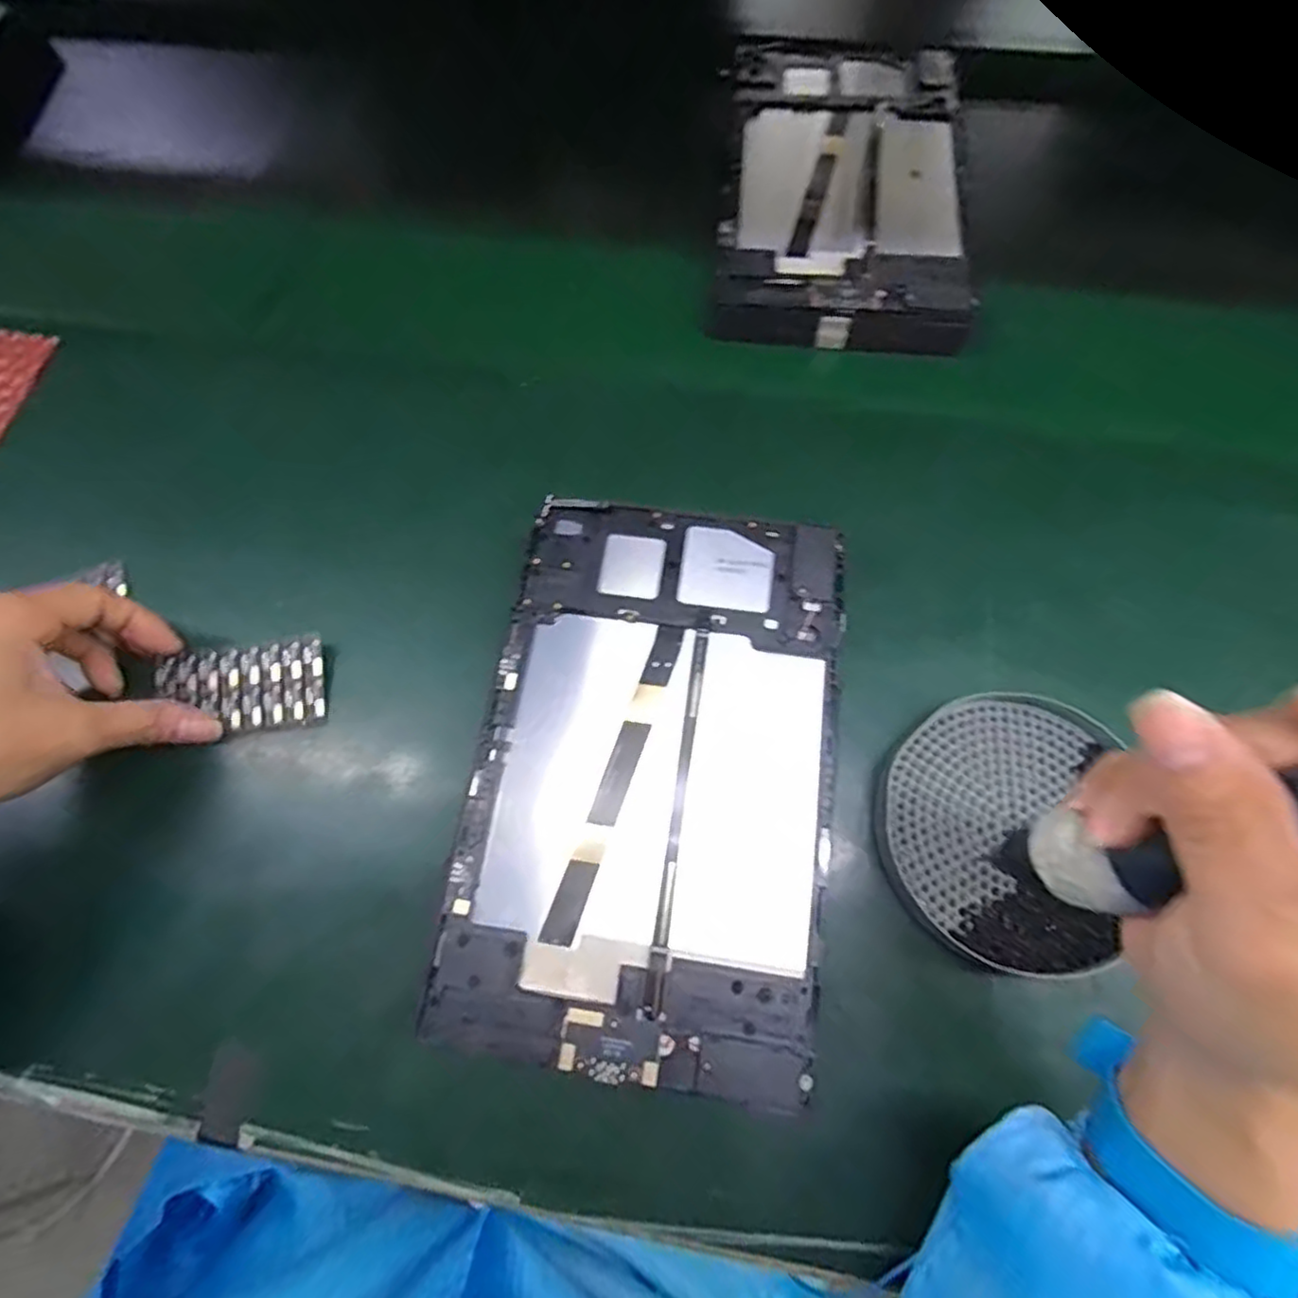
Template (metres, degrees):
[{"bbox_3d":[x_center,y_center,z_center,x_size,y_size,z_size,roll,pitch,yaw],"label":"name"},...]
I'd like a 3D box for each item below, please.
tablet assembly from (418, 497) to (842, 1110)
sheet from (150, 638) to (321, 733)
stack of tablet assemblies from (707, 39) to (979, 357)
[{"bbox_3d":[0.002,0.047,0.293,0.147,0.012,0.236,7,71,4],"label":"tablet assembly"},{"bbox_3d":[-0.196,0.019,0.328,0.076,0.012,0.040,-5,70,-1],"label":"sheet"},{"bbox_3d":[0.123,-0.304,0.437,0.148,0.020,0.280,4,68,3],"label":"stack of tablet assemblies"}]

